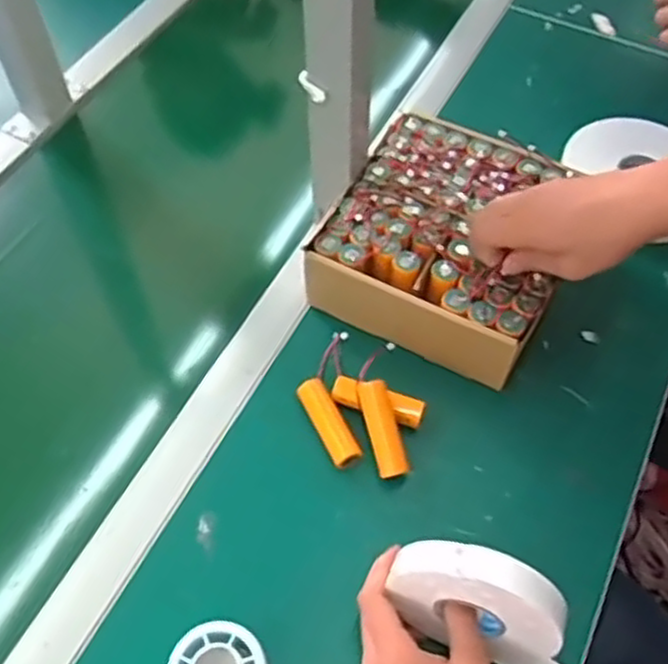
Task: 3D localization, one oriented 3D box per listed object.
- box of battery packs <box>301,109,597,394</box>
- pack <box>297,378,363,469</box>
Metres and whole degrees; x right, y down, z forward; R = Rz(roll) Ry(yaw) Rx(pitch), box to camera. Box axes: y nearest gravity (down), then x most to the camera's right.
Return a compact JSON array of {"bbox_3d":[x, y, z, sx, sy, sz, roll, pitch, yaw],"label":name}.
[{"bbox_3d":[0.100,-0.076,0.627,0.182,0.072,0.196,26,60,15],"label":"box of battery packs"},{"bbox_3d":[-0.004,0.069,0.565,0.022,0.015,0.072,-24,61,-16],"label":"pack"}]

